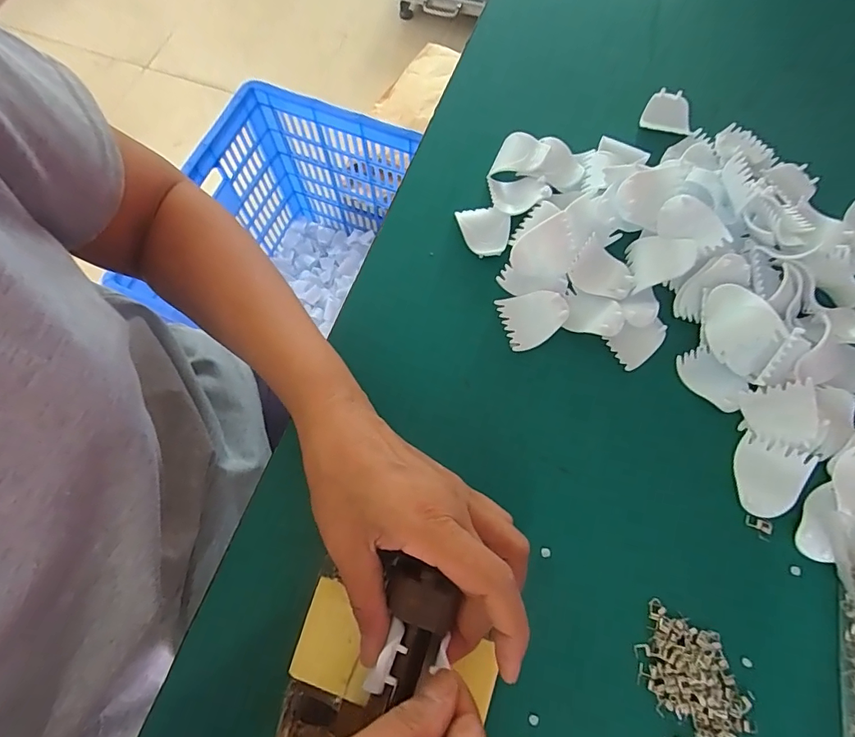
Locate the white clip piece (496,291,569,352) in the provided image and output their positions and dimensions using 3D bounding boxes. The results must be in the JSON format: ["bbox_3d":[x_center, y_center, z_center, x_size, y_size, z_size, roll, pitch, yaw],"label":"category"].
[{"bbox_3d":[0.073,-0.037,0.324,0.042,0.014,0.038,-18,71,-7],"label":"white clip piece"}]

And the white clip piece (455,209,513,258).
[{"bbox_3d":[0.043,-0.103,0.347,0.036,0.009,0.041,-19,71,-7],"label":"white clip piece"}]

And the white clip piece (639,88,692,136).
[{"bbox_3d":[0.202,-0.214,0.388,0.040,0.007,0.042,22,71,7],"label":"white clip piece"}]

